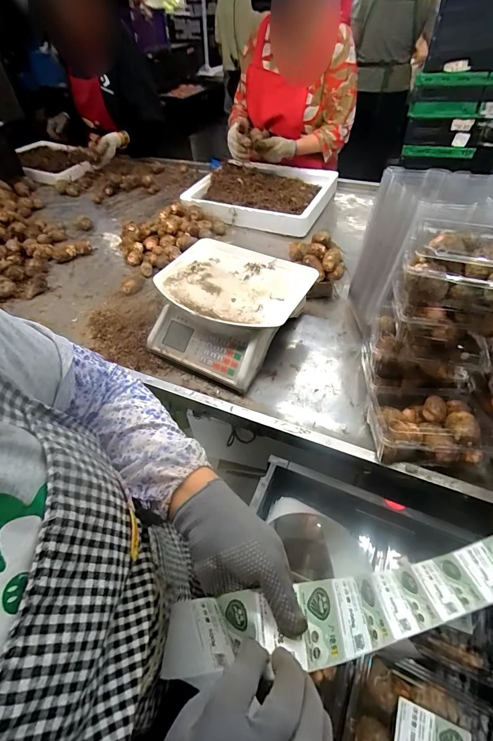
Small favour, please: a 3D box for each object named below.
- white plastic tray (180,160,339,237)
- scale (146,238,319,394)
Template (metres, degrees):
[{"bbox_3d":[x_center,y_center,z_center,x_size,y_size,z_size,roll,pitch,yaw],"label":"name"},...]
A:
[{"bbox_3d":[0.054,-0.623,1.220,0.470,0.081,0.417,16,52,18],"label":"white plastic tray"},{"bbox_3d":[-0.040,-0.124,0.732,0.300,0.128,0.288,22,54,22],"label":"scale"}]

